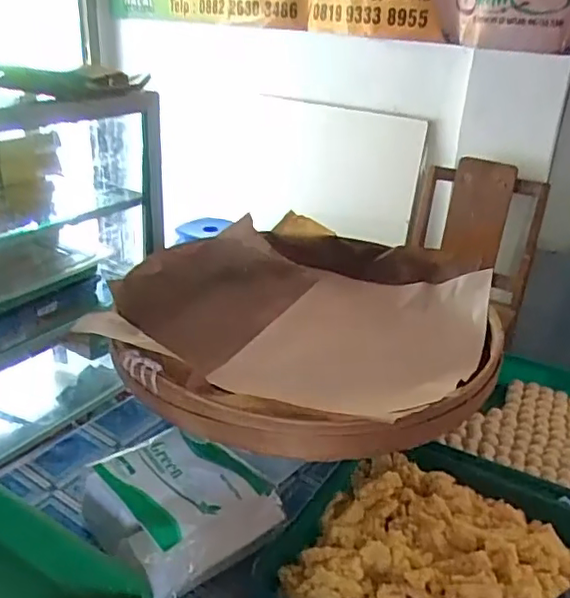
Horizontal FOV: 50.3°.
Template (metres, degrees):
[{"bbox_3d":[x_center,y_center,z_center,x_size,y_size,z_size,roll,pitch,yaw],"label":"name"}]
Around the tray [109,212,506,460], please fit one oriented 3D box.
[{"bbox_3d":[0.022,0.026,0.785,0.467,0.098,0.494,2,26,-1],"label":"tray"}]

